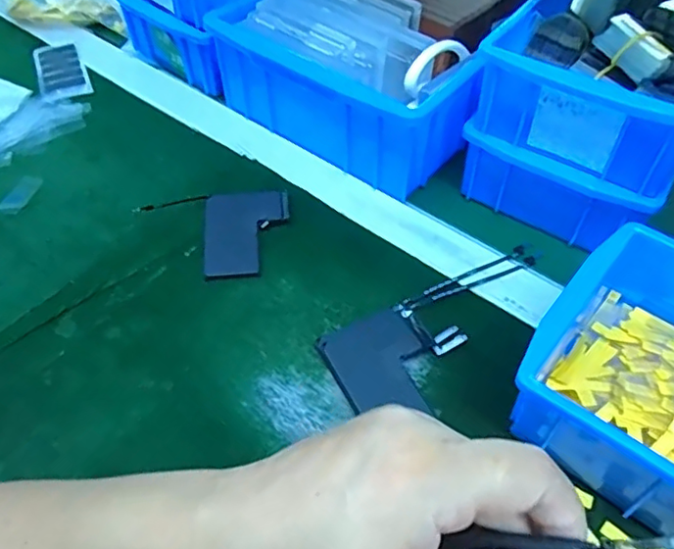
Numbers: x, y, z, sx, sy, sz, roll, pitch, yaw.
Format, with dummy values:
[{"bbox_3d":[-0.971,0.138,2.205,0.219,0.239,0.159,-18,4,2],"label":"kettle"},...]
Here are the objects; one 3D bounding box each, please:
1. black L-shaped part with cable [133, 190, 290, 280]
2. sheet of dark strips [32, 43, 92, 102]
[{"bbox_3d":[-0.086,-0.029,0.406,0.102,0.007,0.078,-1,51,-2],"label":"black L-shaped part with cable"},{"bbox_3d":[-0.256,-0.192,0.540,0.041,0.008,0.090,-18,53,-15],"label":"sheet of dark strips"}]

